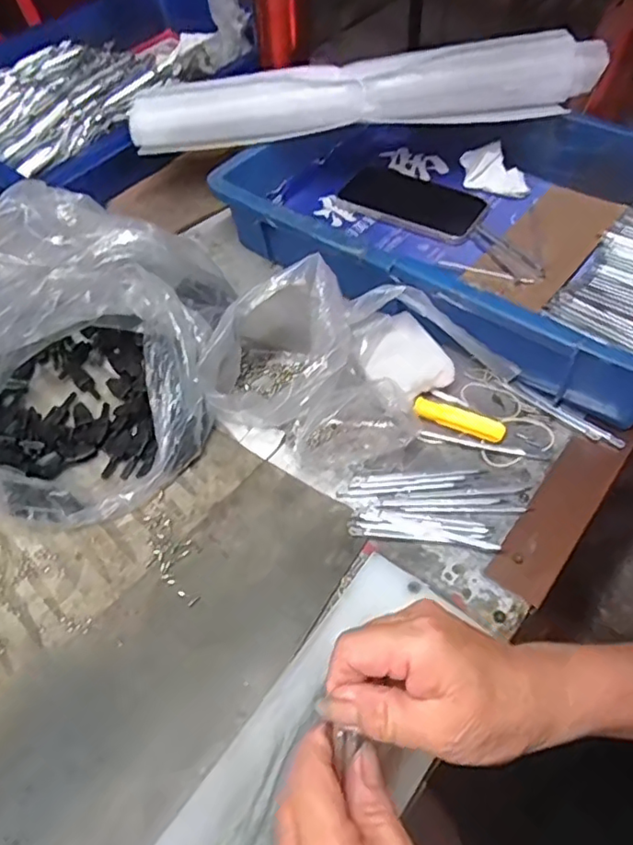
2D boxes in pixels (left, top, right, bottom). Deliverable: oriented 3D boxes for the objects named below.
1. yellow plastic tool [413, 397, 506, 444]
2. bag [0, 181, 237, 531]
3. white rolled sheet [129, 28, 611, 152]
[{"bbox_3d":[0.109,-0.002,0.457,0.069,0.010,0.016,20,58,16],"label":"yellow plastic tool"},{"bbox_3d":[-0.170,-0.056,0.442,0.185,0.129,0.227,-5,54,-1],"label":"bag"},{"bbox_3d":[0.045,-0.316,0.568,0.434,0.056,0.055,-4,54,0],"label":"white rolled sheet"}]

